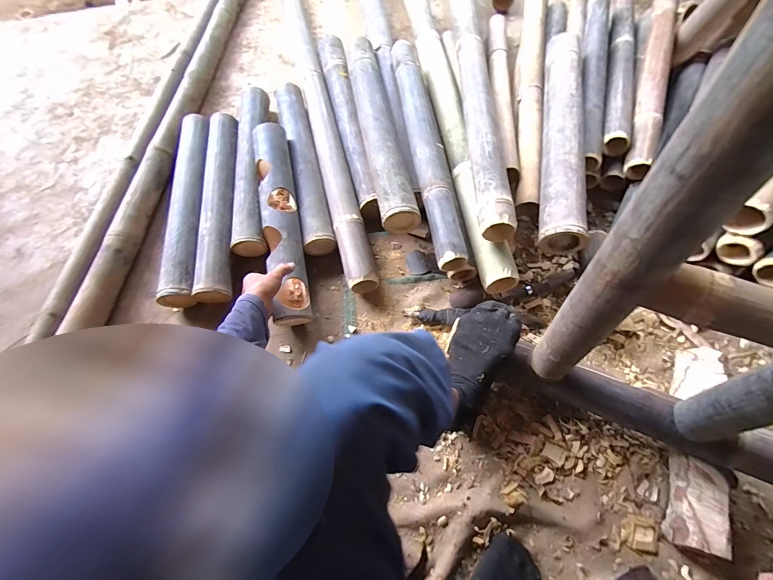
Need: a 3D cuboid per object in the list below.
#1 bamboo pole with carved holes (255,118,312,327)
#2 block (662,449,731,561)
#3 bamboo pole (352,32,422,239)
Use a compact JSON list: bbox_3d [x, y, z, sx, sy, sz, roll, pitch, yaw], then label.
[{"bbox_3d":[-0.239,-0.159,0.781,0.081,0.063,0.484,-12,75,-1],"label":"bamboo pole with carved holes"},{"bbox_3d":[0.505,0.349,0.572,0.073,0.068,0.135,17,71,10],"label":"block"},{"bbox_3d":[-0.021,-0.401,0.841,0.083,0.087,0.591,-11,68,-1],"label":"bamboo pole"}]

